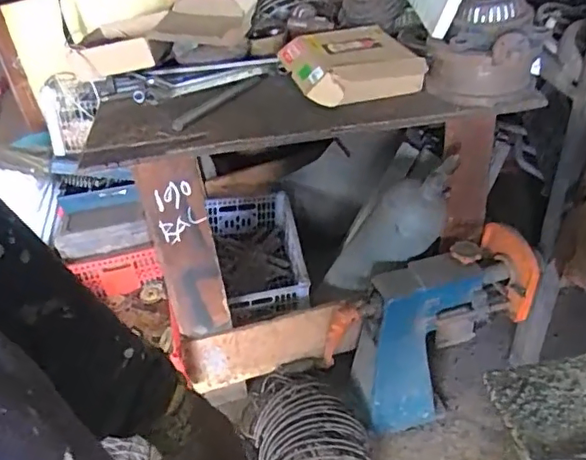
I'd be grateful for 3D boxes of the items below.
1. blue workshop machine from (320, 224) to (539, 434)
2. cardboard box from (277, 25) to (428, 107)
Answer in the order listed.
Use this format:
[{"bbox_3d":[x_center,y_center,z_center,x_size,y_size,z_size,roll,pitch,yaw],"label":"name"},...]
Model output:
[{"bbox_3d":[0.319,0.259,1.358,0.452,0.453,0.192,-13,37,-10],"label":"blue workshop machine"},{"bbox_3d":[0.119,-0.372,1.244,0.252,0.077,0.305,-11,37,-7],"label":"cardboard box"}]

